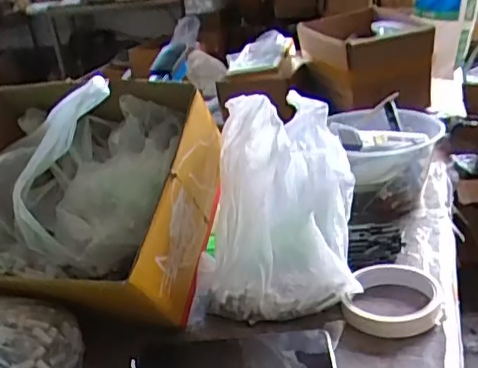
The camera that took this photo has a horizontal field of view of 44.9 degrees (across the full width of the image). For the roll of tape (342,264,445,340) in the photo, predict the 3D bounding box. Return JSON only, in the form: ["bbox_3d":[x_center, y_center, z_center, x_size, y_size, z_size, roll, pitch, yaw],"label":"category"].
[{"bbox_3d":[0.141,0.104,0.525,0.082,0.025,0.083,3,25,21],"label":"roll of tape"}]

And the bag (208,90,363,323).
[{"bbox_3d":[0.039,0.018,0.568,0.149,0.178,0.141,-3,23,7],"label":"bag"}]

